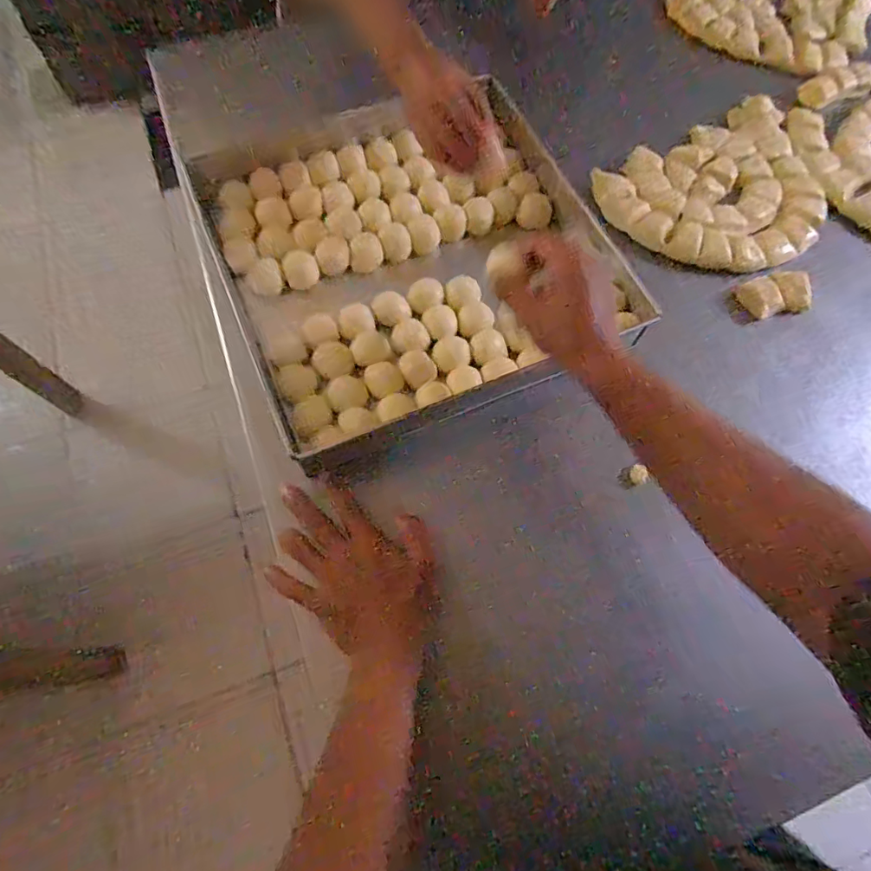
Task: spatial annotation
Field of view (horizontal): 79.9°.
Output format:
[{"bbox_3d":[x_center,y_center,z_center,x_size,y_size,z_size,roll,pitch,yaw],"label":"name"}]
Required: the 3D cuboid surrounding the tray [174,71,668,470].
[{"bbox_3d":[-0.034,-0.225,0.615,0.421,0.046,0.444,-22,71,-10],"label":"tray"}]

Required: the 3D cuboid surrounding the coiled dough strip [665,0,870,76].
[{"bbox_3d":[0.519,-0.668,0.799,0.284,0.034,0.240,40,77,14],"label":"coiled dough strip"}]

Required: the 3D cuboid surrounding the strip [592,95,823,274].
[{"bbox_3d":[0.375,-0.312,0.666,0.297,0.026,0.220,-29,73,-7],"label":"strip"}]

